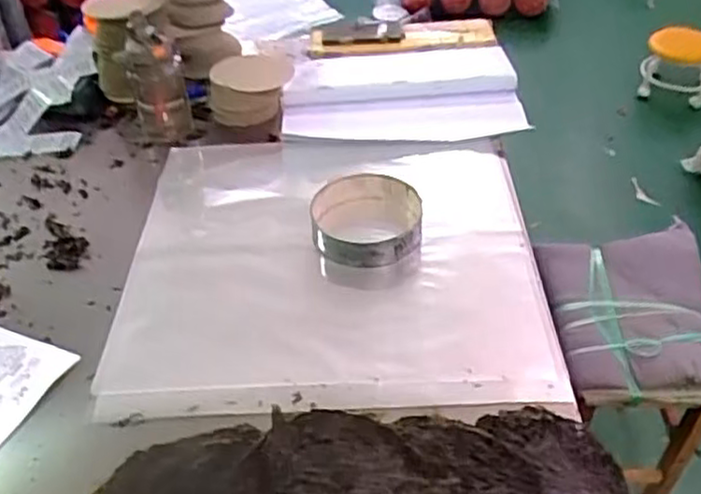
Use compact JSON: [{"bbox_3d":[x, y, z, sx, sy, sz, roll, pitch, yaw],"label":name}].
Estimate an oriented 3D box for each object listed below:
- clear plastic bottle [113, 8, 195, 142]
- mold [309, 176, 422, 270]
[{"bbox_3d":[-0.385,-0.330,1.402,0.115,0.230,0.096,-15,41,-14],"label":"clear plastic bottle"},{"bbox_3d":[0.025,-0.045,1.149,0.178,0.056,0.171,0,40,4],"label":"mold"}]

